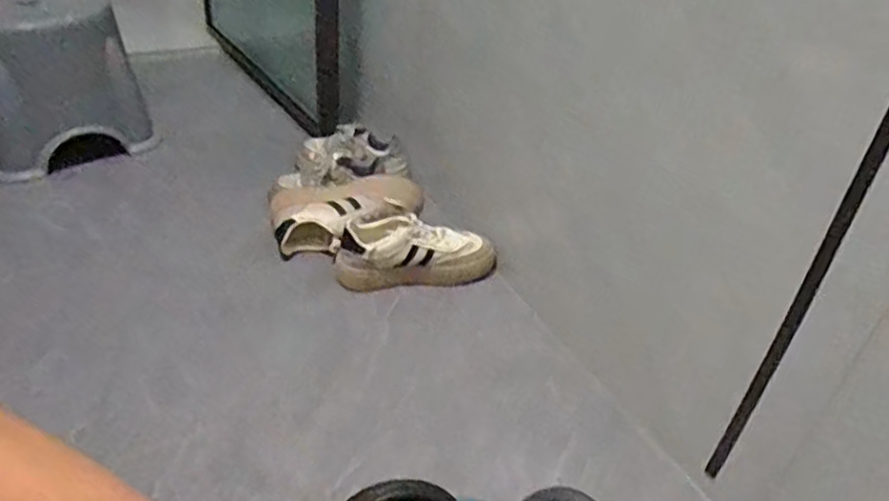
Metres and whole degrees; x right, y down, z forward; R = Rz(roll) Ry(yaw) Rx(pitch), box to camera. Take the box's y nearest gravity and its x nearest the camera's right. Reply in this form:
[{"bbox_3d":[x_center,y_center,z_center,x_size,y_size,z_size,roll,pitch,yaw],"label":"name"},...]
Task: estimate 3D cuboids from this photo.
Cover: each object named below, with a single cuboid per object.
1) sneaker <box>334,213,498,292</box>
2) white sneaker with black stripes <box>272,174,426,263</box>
[{"bbox_3d":[-0.041,-0.004,1.078,0.251,0.092,0.099,-2,39,-9],"label":"sneaker"},{"bbox_3d":[-0.156,-0.052,1.138,0.248,0.099,0.121,-8,39,-19],"label":"white sneaker with black stripes"}]

